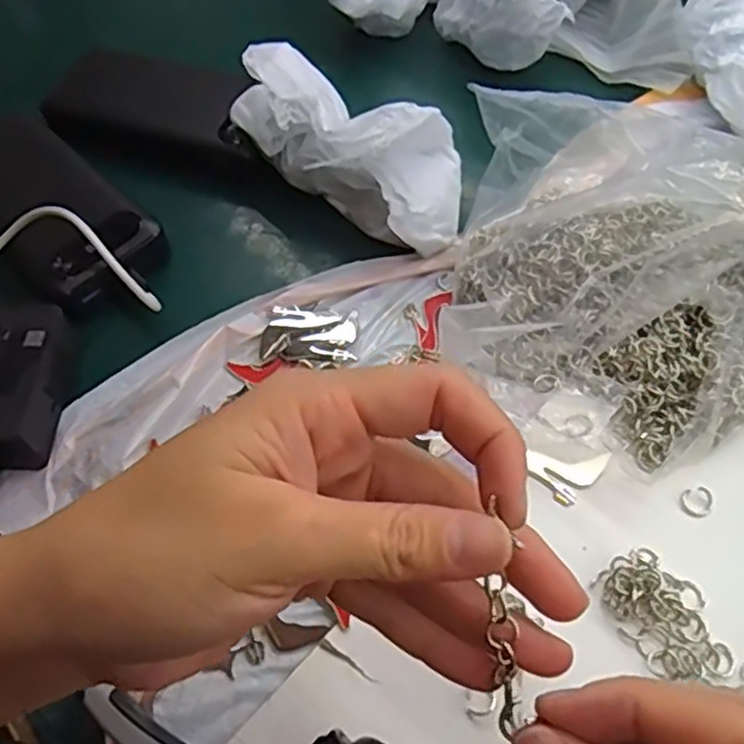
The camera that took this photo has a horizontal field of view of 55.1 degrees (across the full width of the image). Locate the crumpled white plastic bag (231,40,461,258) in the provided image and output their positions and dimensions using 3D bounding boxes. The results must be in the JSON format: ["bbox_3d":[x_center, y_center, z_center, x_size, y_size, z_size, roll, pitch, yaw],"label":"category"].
[{"bbox_3d":[-0.011,-0.129,0.399,0.141,0.070,0.064,33,66,22],"label":"crumpled white plastic bag"}]

